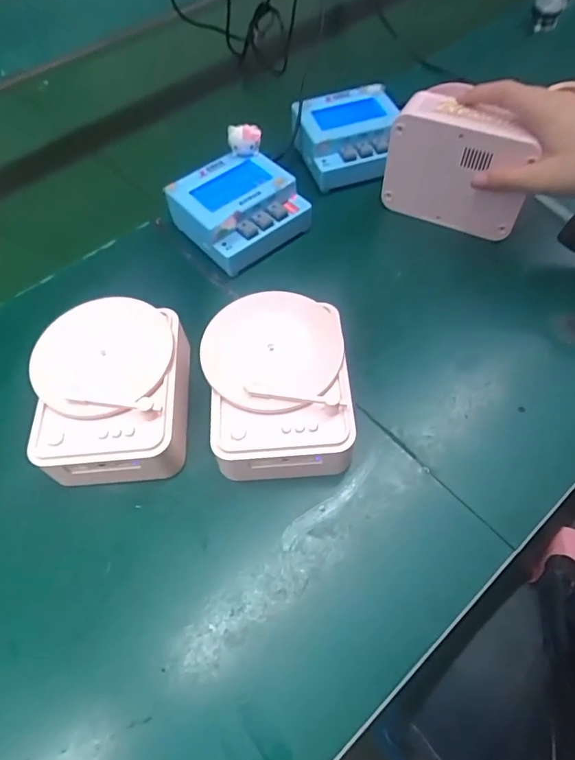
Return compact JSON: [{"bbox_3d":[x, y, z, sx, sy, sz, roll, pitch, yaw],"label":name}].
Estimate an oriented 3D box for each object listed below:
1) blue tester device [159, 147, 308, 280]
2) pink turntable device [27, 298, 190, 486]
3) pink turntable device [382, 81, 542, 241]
[{"bbox_3d":[-0.043,-0.161,0.454,0.102,0.052,0.100,-35,63,-16],"label":"blue tester device"},{"bbox_3d":[-0.125,0.008,0.355,0.104,0.054,0.131,-8,59,-1],"label":"pink turntable device"},{"bbox_3d":[0.156,-0.193,0.428,0.121,0.100,0.045,26,64,18],"label":"pink turntable device"}]

